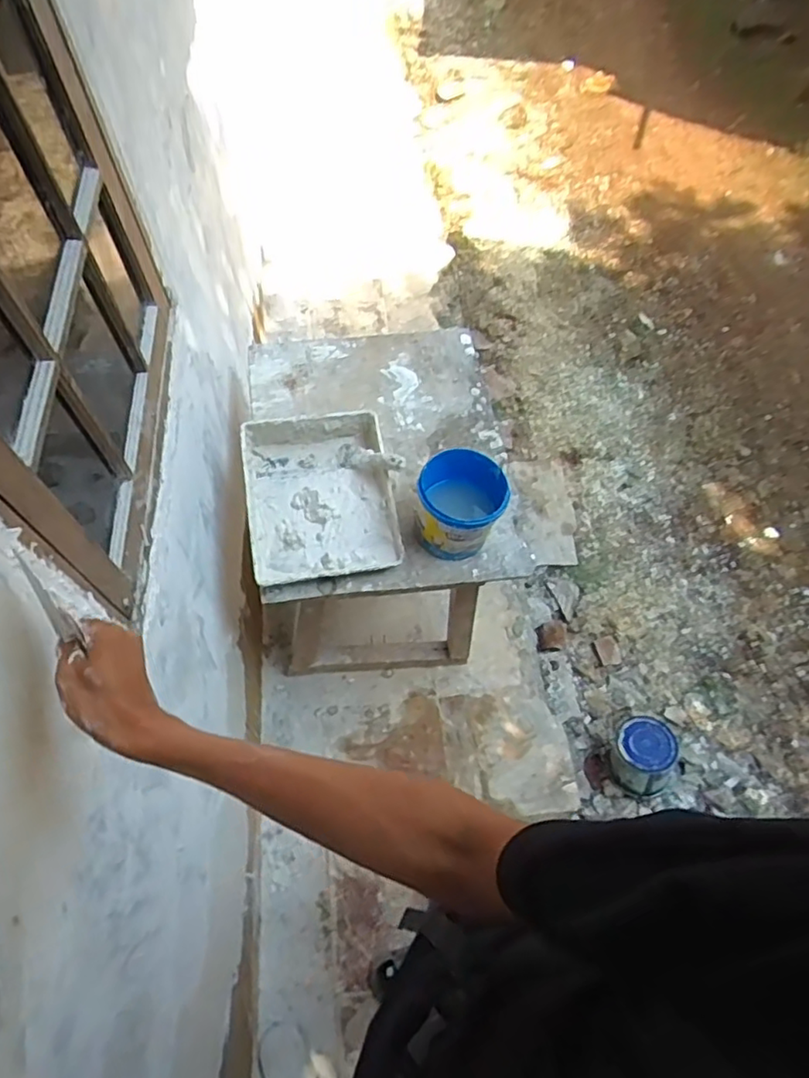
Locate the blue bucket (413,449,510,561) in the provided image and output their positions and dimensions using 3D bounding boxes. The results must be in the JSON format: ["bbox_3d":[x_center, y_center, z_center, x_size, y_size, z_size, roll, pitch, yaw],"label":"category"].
[{"bbox_3d":[0.104,-0.058,1.168,0.162,0.156,0.158,0,61,0],"label":"blue bucket"}]

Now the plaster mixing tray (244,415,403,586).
[{"bbox_3d":[-0.167,-0.078,1.229,0.278,0.087,0.353,-9,62,-5],"label":"plaster mixing tray"}]

